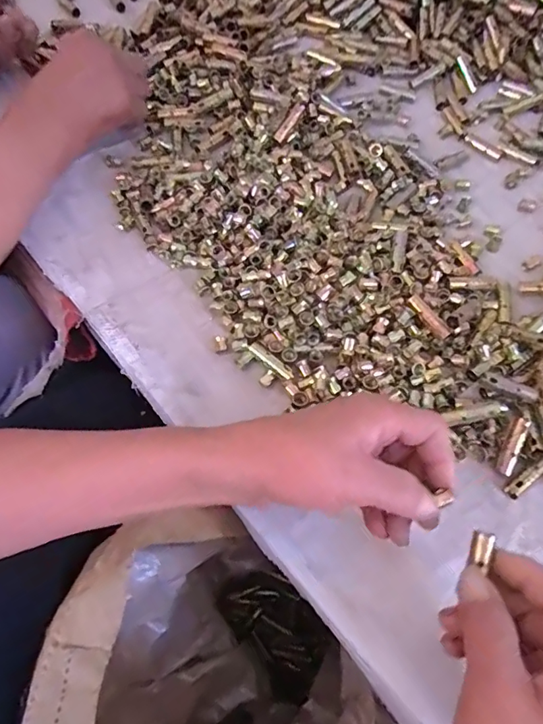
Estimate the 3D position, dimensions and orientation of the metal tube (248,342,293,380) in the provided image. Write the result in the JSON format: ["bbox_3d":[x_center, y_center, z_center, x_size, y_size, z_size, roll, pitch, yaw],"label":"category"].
[{"bbox_3d":[-0.001,-0.001,0.367,0.042,0.005,0.009,41,70,18],"label":"metal tube"}]

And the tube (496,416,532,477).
[{"bbox_3d":[0.168,0.058,0.332,0.011,0.005,0.042,23,84,10],"label":"tube"}]

